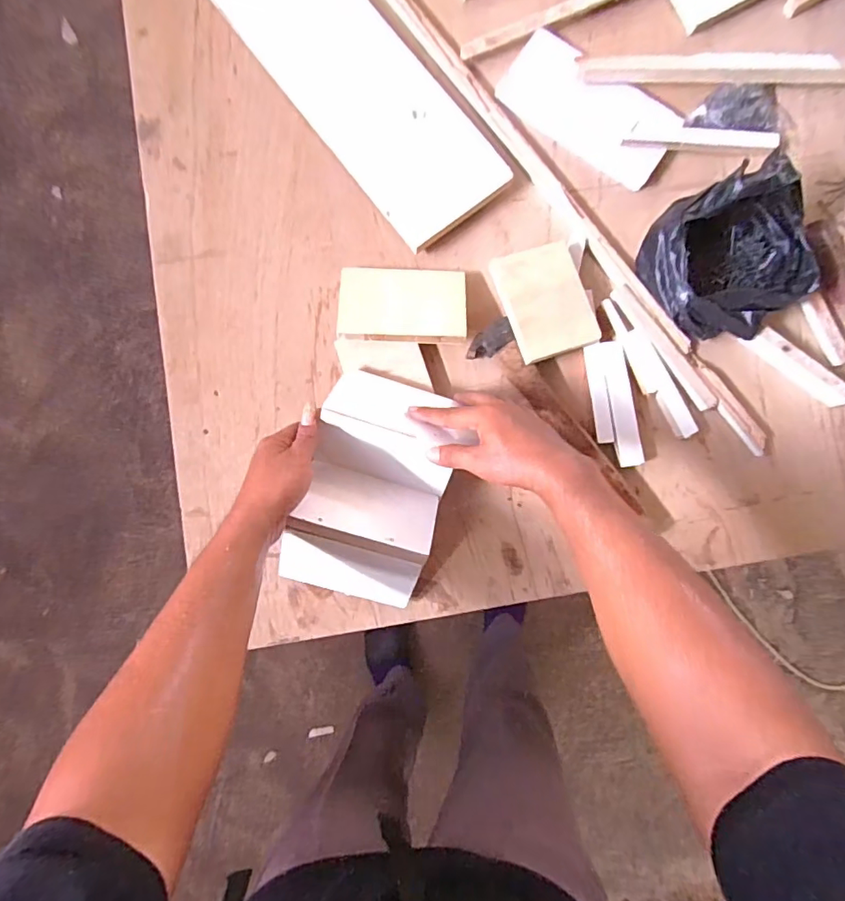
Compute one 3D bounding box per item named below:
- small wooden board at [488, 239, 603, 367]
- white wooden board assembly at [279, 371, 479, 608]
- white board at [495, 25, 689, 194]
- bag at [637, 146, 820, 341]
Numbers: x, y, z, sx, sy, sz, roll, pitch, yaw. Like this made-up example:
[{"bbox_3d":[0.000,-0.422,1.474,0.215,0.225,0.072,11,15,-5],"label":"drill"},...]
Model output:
[{"bbox_3d":[0.143,-0.175,0.599,0.092,0.017,0.127,-20,89,0],"label":"small wooden board"},{"bbox_3d":[-0.050,0.041,0.551,0.145,0.078,0.240,19,86,1],"label":"white wooden board assembly"},{"bbox_3d":[0.206,-0.426,0.642,0.216,0.022,0.103,31,86,1],"label":"white board"},{"bbox_3d":[0.364,-0.227,0.596,0.172,0.087,0.172,-34,87,-3],"label":"bag"}]

